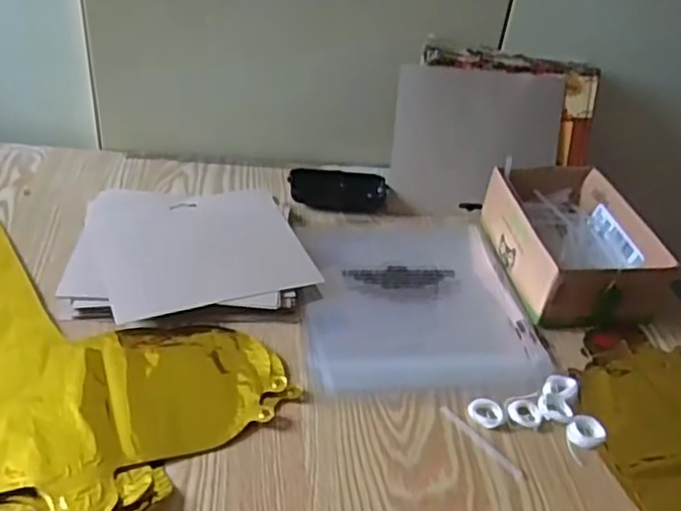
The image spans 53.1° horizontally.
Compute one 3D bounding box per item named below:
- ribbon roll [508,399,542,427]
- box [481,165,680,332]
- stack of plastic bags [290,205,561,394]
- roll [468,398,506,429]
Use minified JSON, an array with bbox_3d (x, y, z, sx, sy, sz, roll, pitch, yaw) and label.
[{"bbox_3d":[0.148,0.127,0.548,0.025,0.004,0.024,5,37,-4],"label":"ribbon roll"},{"bbox_3d":[0.233,-0.019,0.706,0.135,0.067,0.210,-2,38,-13],"label":"box"},{"bbox_3d":[0.068,0.031,0.671,0.210,0.012,0.263,1,37,-9],"label":"stack of plastic bags"},{"bbox_3d":[0.117,0.126,0.544,0.028,0.008,0.024,16,37,10],"label":"roll"}]

